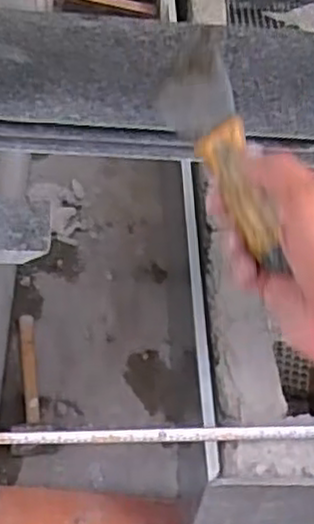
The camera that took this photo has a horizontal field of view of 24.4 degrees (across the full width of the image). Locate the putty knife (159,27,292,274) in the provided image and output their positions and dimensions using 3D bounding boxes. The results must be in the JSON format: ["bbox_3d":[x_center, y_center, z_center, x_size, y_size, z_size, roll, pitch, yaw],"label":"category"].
[{"bbox_3d":[0.041,-0.073,0.467,0.049,0.022,0.169,-27,65,19],"label":"putty knife"}]

